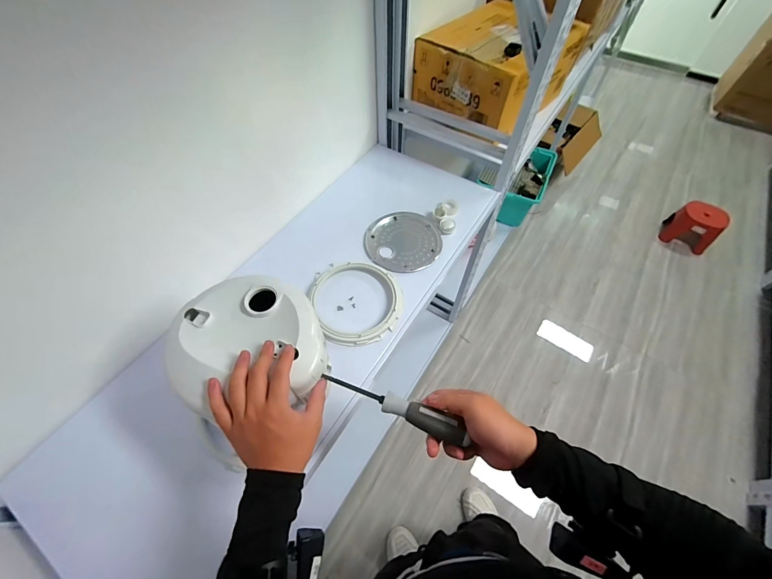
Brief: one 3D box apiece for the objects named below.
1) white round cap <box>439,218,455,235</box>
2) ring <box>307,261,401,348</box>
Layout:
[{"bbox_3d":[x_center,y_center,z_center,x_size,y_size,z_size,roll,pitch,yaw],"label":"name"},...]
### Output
[{"bbox_3d":[0.154,-0.159,0.820,0.038,0.022,0.044,14,58,8],"label":"white round cap"},{"bbox_3d":[-0.062,0.019,0.699,0.181,0.028,0.203,-20,60,-13],"label":"ring"}]

